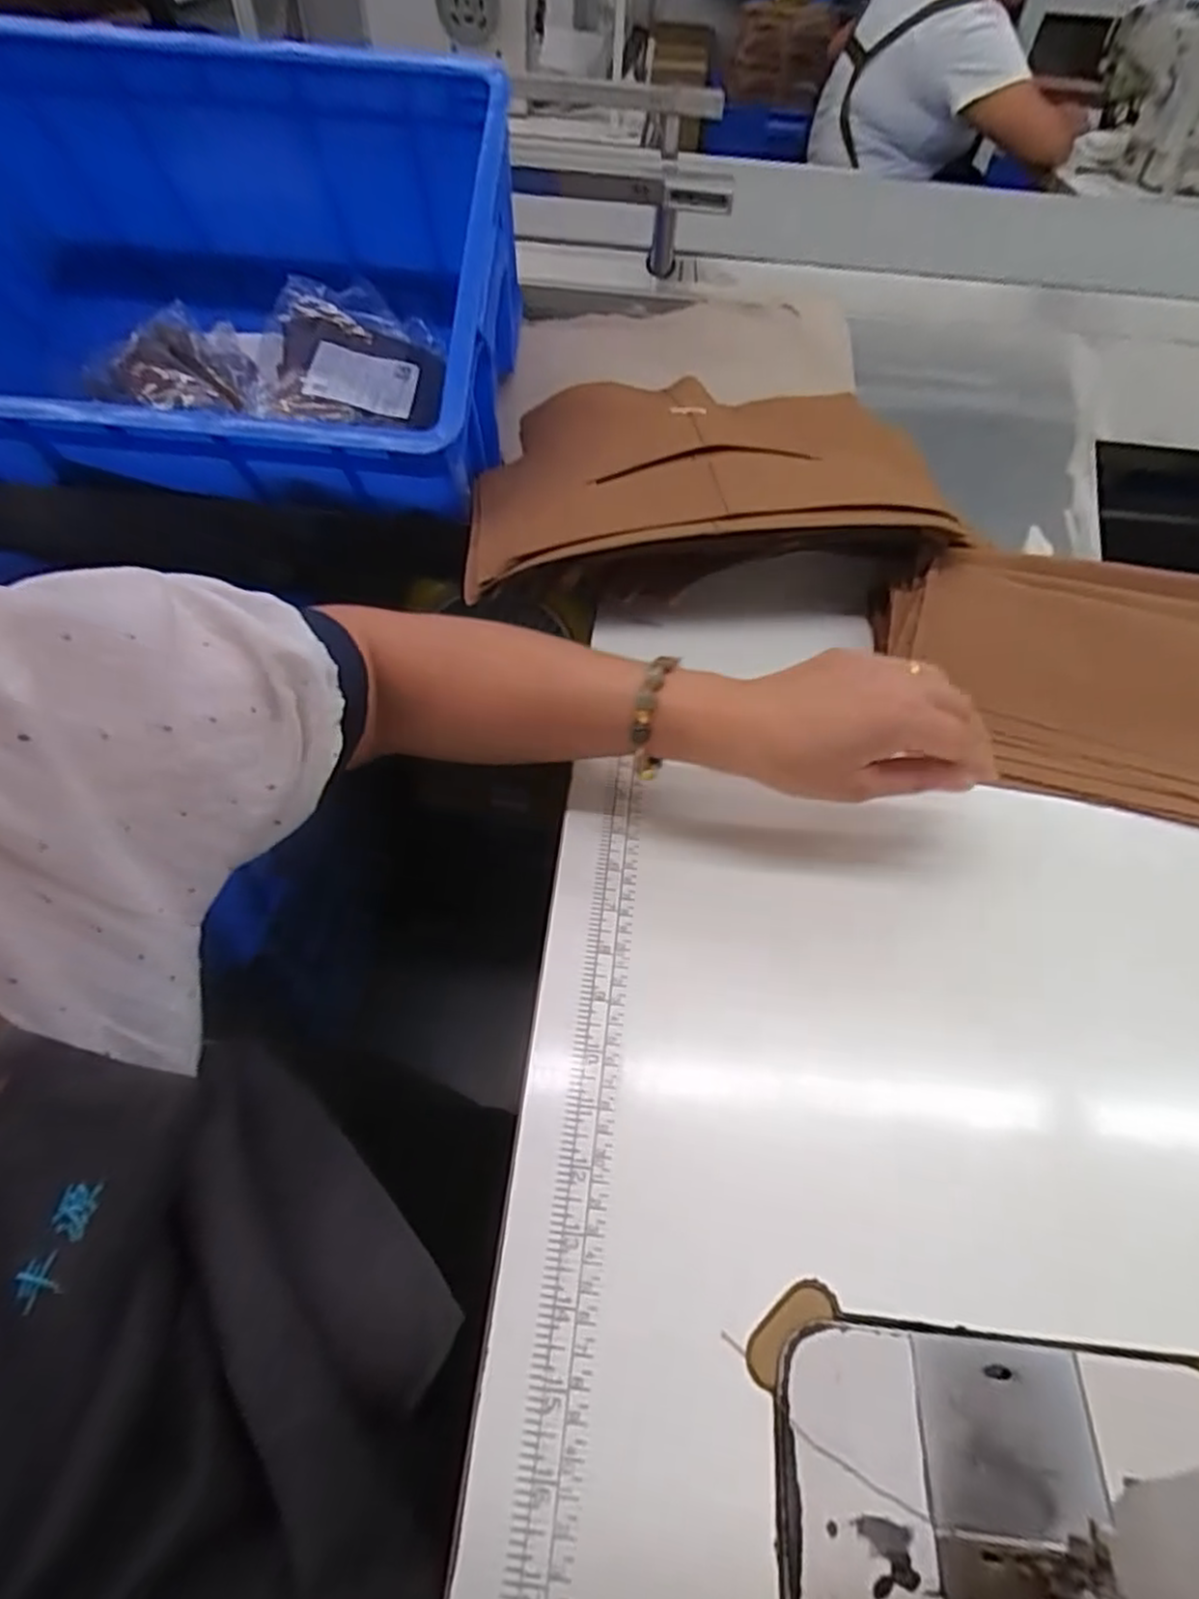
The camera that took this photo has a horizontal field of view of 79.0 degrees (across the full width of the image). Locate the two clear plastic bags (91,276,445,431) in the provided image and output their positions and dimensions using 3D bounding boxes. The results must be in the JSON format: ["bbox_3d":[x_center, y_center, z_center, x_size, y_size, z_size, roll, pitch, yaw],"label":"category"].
[{"bbox_3d":[-0.307,-0.429,0.697,0.284,0.069,0.193,6,54,1],"label":"two clear plastic bags"}]

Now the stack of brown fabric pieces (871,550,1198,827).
[{"bbox_3d":[0.313,-0.082,0.481,0.243,0.014,0.175,11,74,8],"label":"stack of brown fabric pieces"}]

